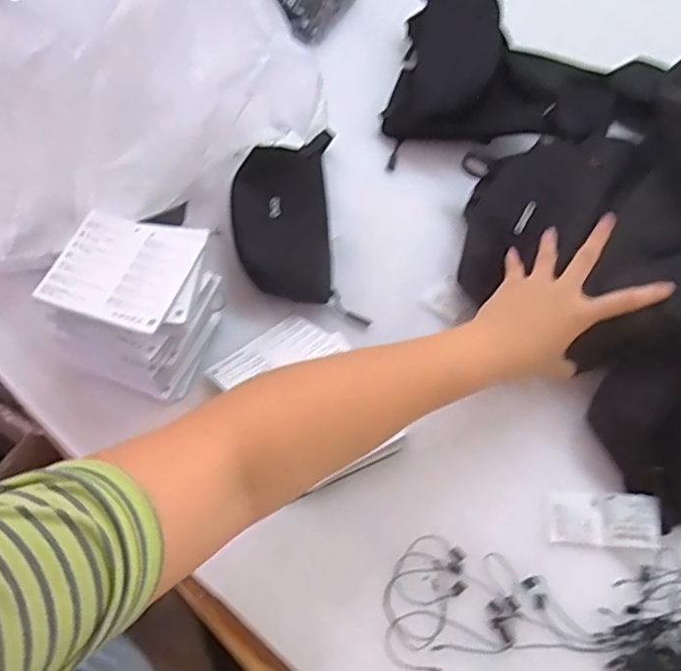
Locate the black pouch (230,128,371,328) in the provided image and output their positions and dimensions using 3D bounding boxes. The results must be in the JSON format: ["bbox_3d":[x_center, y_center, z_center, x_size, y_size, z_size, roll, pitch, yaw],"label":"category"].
[{"bbox_3d":[-0.049,-0.115,0.602,0.115,0.035,0.232,-9,60,-6],"label":"black pouch"}]

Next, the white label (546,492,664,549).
[{"bbox_3d":[0.200,0.138,0.467,0.074,0.025,0.040,7,60,3],"label":"white label"}]

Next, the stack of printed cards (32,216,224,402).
[{"bbox_3d":[-0.167,-0.026,0.510,0.112,0.097,0.114,19,61,10],"label":"stack of printed cards"}]

